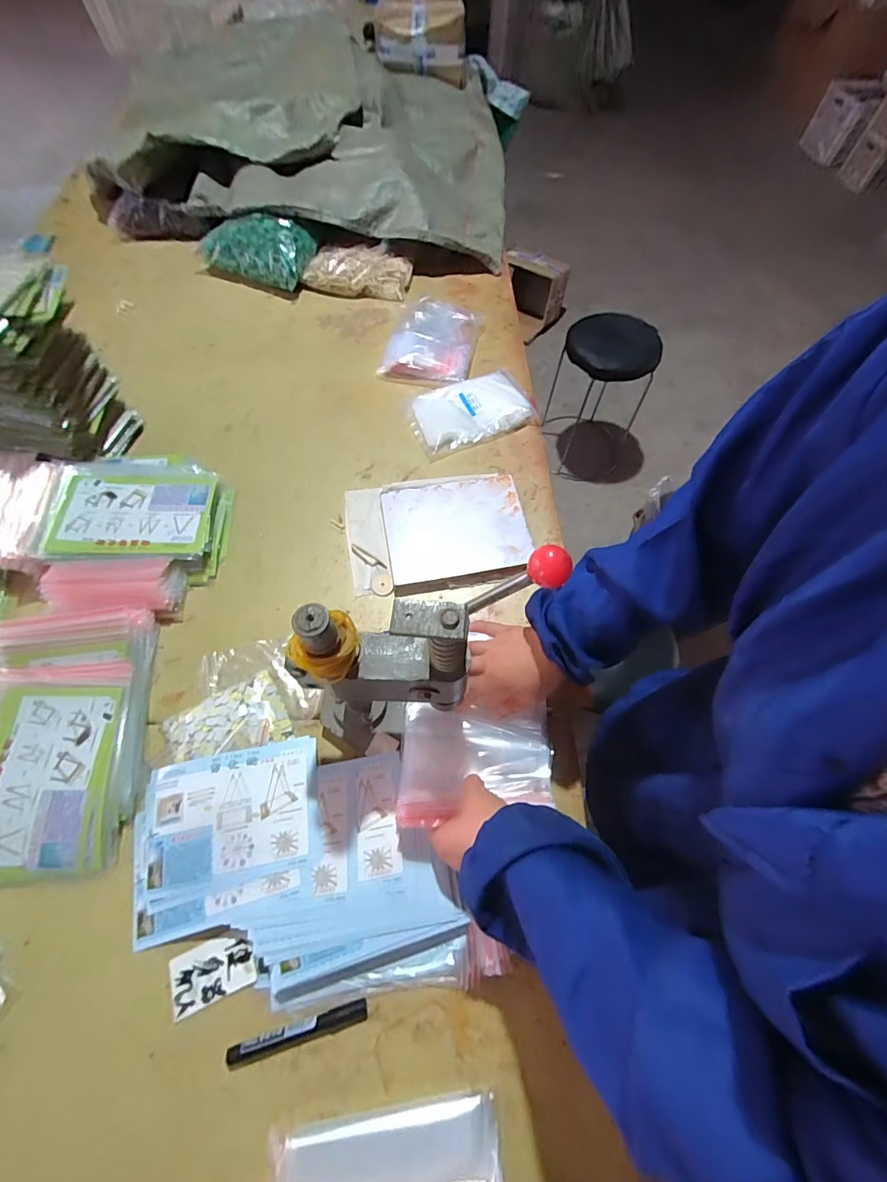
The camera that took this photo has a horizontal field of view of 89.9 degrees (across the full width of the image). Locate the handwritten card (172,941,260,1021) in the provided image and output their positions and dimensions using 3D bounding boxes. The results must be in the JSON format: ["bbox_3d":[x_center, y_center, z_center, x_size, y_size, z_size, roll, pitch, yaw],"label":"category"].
[{"bbox_3d":[-0.245,0.403,0.474,0.084,0.007,0.052,-19,65,-12],"label":"handwritten card"}]

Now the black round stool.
[{"bbox_3d":[0.535,-0.666,1.587,0.325,0.486,0.298,1,63,-2],"label":"black round stool"}]

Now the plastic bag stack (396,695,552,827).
[{"bbox_3d":[0.038,0.196,0.511,0.171,0.053,0.130,3,62,-1],"label":"plastic bag stack"}]

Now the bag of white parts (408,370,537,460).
[{"bbox_3d":[0.057,-0.357,0.864,0.245,0.026,0.153,-20,65,-12],"label":"bag of white parts"}]

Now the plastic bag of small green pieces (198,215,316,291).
[{"bbox_3d":[-0.433,-0.786,1.026,0.256,0.098,0.125,18,63,7],"label":"plastic bag of small green pieces"}]

